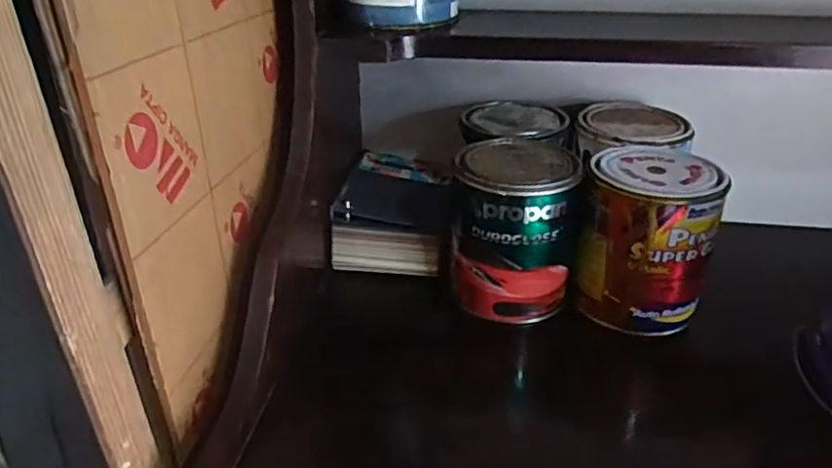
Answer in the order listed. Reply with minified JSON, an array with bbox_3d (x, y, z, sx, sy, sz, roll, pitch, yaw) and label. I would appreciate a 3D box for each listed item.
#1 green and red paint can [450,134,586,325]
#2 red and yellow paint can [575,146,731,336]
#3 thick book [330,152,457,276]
[{"bbox_3d":[0.086,-0.005,0.539,0.110,0.130,0.107,4,31,10],"label":"green and red paint can"},{"bbox_3d":[0.199,0.003,0.521,0.105,0.127,0.108,11,33,21],"label":"red and yellow paint can"},{"bbox_3d":[-0.017,-0.029,0.640,0.112,0.057,0.164,2,31,7],"label":"thick book"}]

